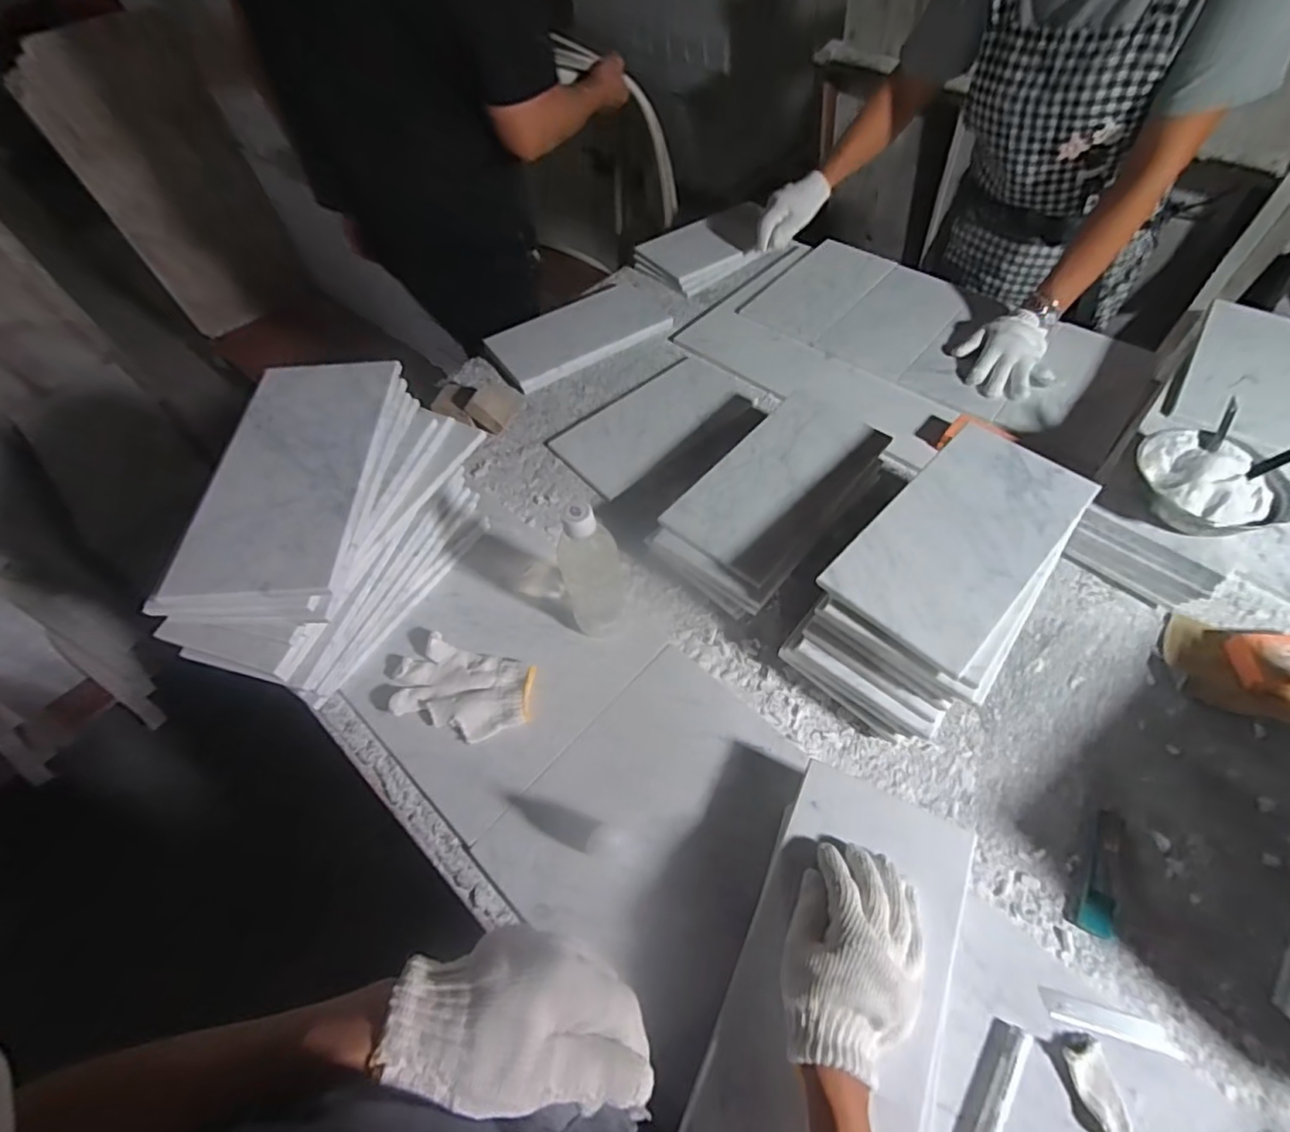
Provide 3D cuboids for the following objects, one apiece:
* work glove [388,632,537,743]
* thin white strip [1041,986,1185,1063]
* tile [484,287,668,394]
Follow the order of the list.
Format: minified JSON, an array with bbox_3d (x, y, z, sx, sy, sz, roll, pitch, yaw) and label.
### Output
[{"bbox_3d":[-0.205,0.137,0.653,0.160,0.017,0.096,18,58,12],"label":"work glove"},{"bbox_3d":[0.386,0.380,0.480,0.096,0.009,0.028,12,29,12],"label":"thin white strip"},{"bbox_3d":[-0.122,-0.419,1.036,0.311,0.015,0.176,-29,61,-18],"label":"tile"}]

